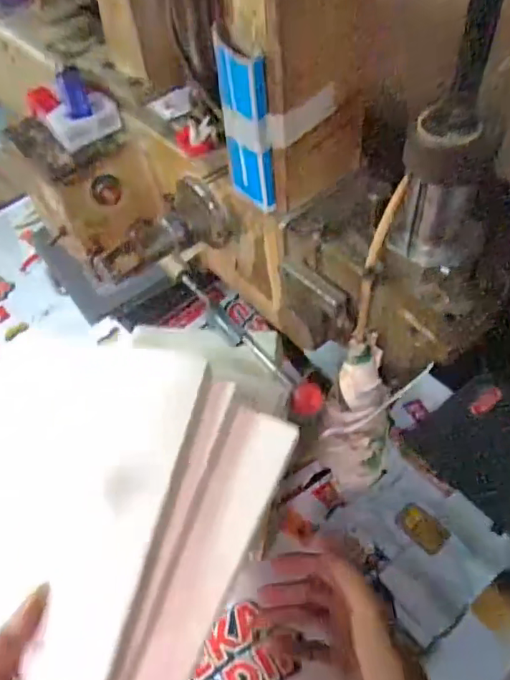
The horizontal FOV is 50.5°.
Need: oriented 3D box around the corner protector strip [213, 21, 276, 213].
[{"bbox_3d":[-0.006,-0.139,0.362,0.035,0.119,0.013,17,56,15],"label":"corner protector strip"}]

